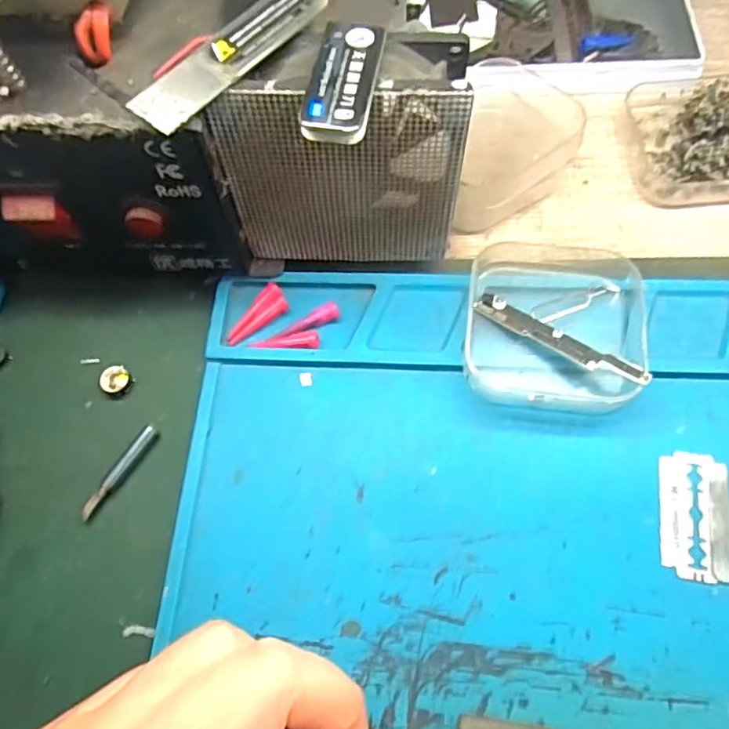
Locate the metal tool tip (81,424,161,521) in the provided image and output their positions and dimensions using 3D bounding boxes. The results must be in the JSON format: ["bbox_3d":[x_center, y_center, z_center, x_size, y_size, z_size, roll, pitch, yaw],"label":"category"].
[{"bbox_3d":[-0.090,0.039,0.215,0.006,0.004,0.039,31,71,16],"label":"metal tool tip"}]

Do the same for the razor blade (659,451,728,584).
[{"bbox_3d":[0.112,0.050,0.197,0.023,0.004,0.042,7,66,6],"label":"razor blade"}]

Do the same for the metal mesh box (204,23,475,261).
[{"bbox_3d":[-0.006,-0.071,0.212,0.079,0.084,0.030,2,65,4],"label":"metal mesh box"}]

